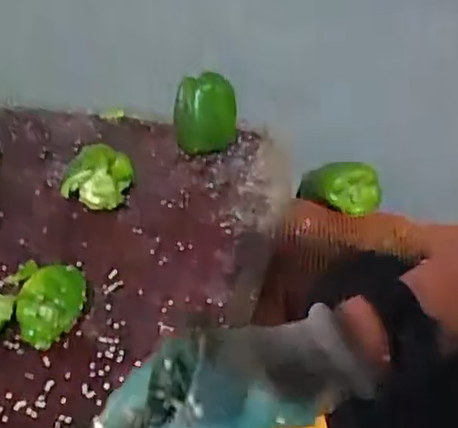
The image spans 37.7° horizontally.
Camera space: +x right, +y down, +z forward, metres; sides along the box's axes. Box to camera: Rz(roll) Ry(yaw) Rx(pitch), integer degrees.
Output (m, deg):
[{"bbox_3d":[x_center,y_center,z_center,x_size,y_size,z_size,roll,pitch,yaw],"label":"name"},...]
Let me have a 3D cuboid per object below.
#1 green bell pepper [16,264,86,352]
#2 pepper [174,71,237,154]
[{"bbox_3d":[-0.157,0.078,0.590,0.064,0.055,0.054,-6,35,-7],"label":"green bell pepper"},{"bbox_3d":[-0.030,-0.124,0.845,0.078,0.100,0.063,-3,34,-3],"label":"pepper"}]

